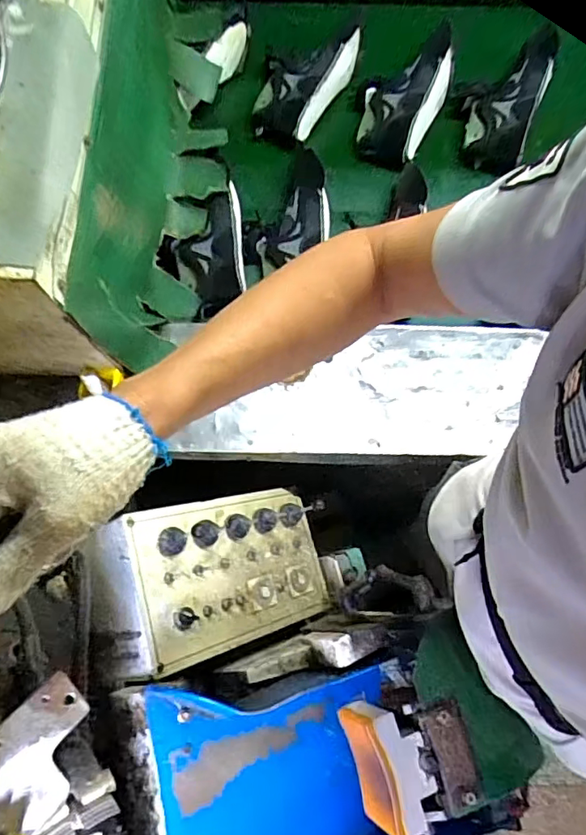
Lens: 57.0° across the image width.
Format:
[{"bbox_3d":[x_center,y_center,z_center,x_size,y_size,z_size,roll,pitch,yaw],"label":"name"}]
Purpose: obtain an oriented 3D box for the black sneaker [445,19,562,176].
[{"bbox_3d":[0.401,-0.624,1.064,0.162,0.121,0.291,19,77,4],"label":"black sneaker"}]

